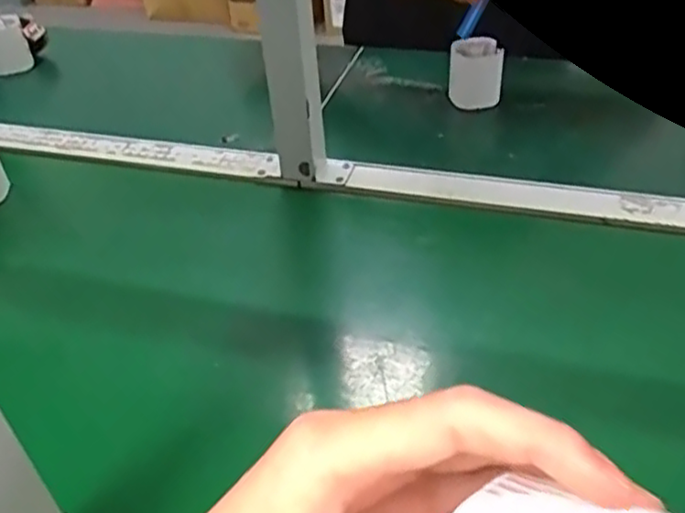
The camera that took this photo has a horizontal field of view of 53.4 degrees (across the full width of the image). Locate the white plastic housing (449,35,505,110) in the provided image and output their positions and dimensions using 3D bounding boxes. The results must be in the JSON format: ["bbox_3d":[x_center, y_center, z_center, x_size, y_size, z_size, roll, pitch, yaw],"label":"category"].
[{"bbox_3d":[0.153,-0.205,0.786,0.061,0.079,0.042,5,41,9],"label":"white plastic housing"}]

